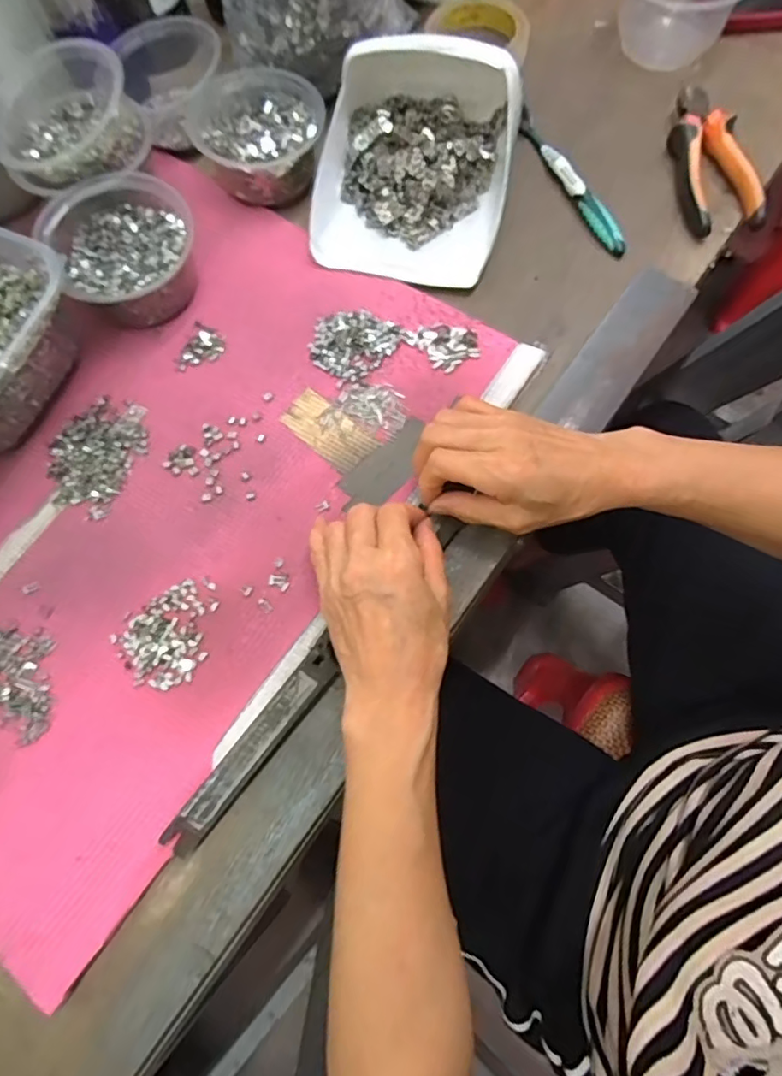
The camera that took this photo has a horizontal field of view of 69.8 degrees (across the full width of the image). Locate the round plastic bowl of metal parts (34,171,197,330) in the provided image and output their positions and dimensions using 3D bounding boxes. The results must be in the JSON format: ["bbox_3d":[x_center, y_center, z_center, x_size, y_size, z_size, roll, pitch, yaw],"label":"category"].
[{"bbox_3d":[-0.204,-0.226,0.439,0.103,0.074,0.107,-30,72,-6],"label":"round plastic bowl of metal parts"}]

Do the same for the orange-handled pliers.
[{"bbox_3d":[0.274,-0.323,0.477,0.057,0.027,0.151,-2,71,4],"label":"orange-handled pliers"}]

